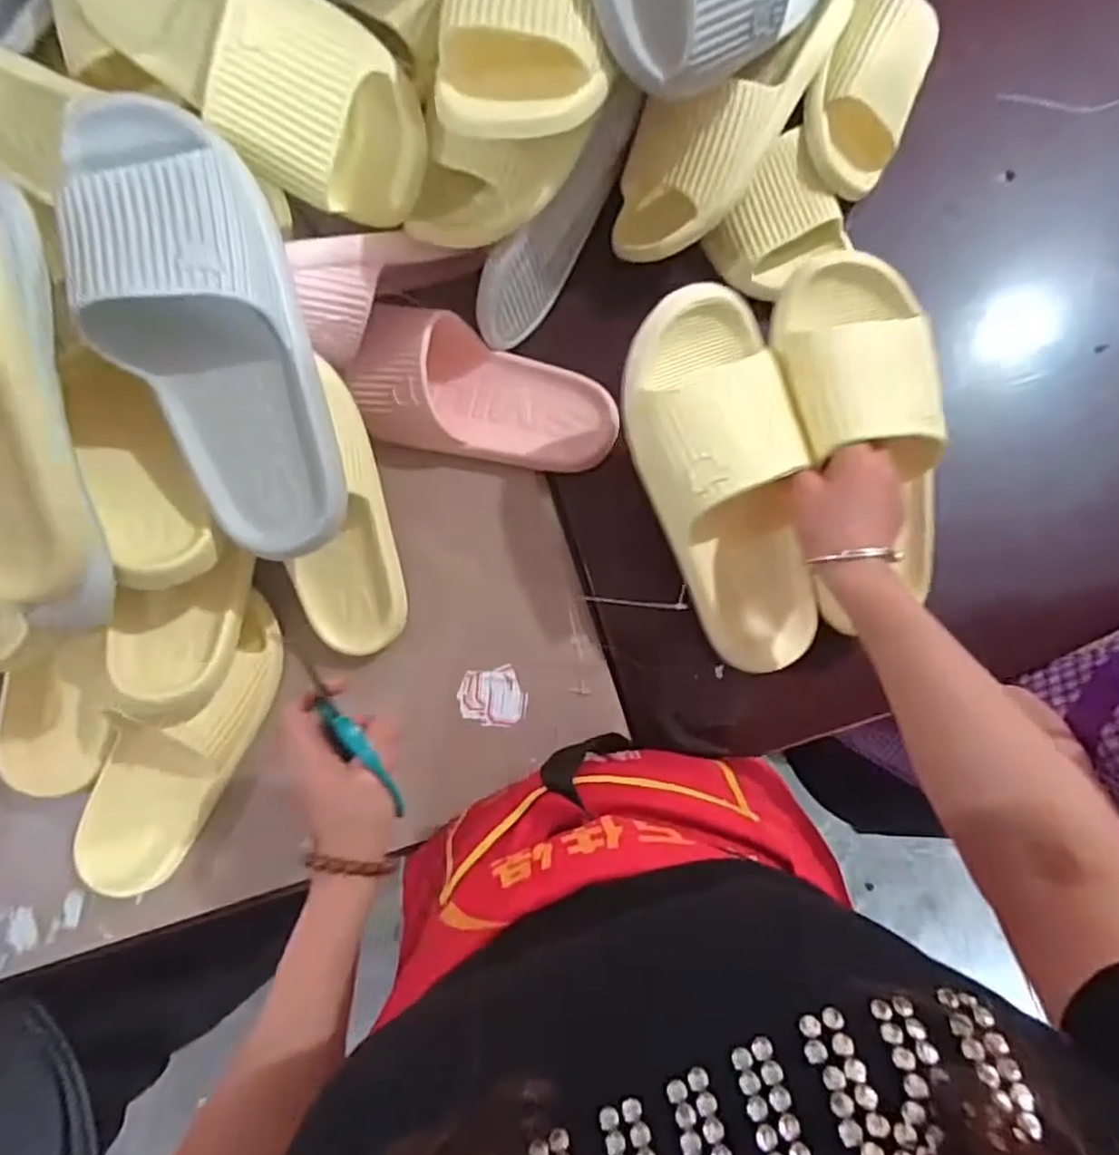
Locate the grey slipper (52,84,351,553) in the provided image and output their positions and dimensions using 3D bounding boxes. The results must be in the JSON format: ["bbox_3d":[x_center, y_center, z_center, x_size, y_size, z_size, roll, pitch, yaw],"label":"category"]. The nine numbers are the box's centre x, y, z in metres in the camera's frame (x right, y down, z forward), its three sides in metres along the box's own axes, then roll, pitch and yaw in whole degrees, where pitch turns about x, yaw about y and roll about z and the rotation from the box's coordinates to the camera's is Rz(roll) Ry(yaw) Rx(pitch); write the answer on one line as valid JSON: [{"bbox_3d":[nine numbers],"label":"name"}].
[{"bbox_3d":[-0.213,-0.152,0.407,0.104,0.082,0.286,-19,103,-2],"label":"grey slipper"}]

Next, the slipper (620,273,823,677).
[{"bbox_3d":[0.120,-0.052,0.461,0.103,0.061,0.268,-20,108,-2],"label":"slipper"}]

